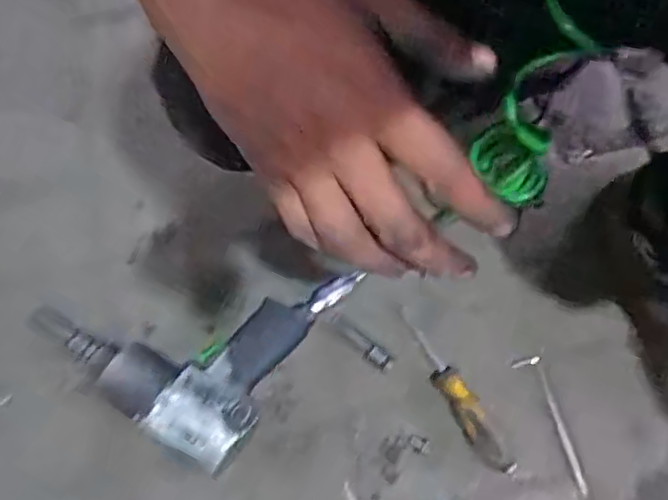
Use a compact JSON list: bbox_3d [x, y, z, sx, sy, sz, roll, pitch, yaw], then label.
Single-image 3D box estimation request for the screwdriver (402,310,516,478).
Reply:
[{"bbox_3d":[0.120,0.139,0.625,0.030,0.027,0.185,-27,72,-12],"label":"screwdriver"}]

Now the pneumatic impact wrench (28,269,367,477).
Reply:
[{"bbox_3d":[-0.138,0.057,0.620,0.236,0.067,0.231,33,71,10],"label":"pneumatic impact wrench"}]

